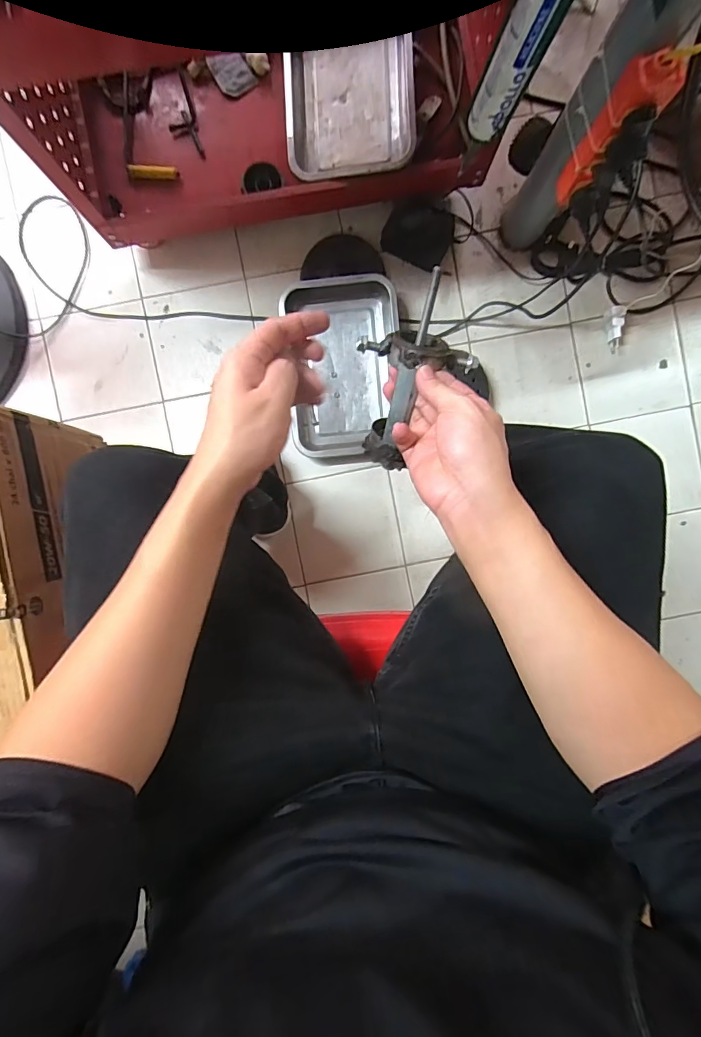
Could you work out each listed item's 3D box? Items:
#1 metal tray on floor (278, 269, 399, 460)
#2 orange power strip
[{"bbox_3d":[-0.011,-0.278,0.829,0.200,0.063,0.308,-6,92,0],"label":"metal tray on floor"},{"bbox_3d":[0.334,-0.489,0.571,0.058,0.189,0.047,-16,92,1],"label":"orange power strip"}]

